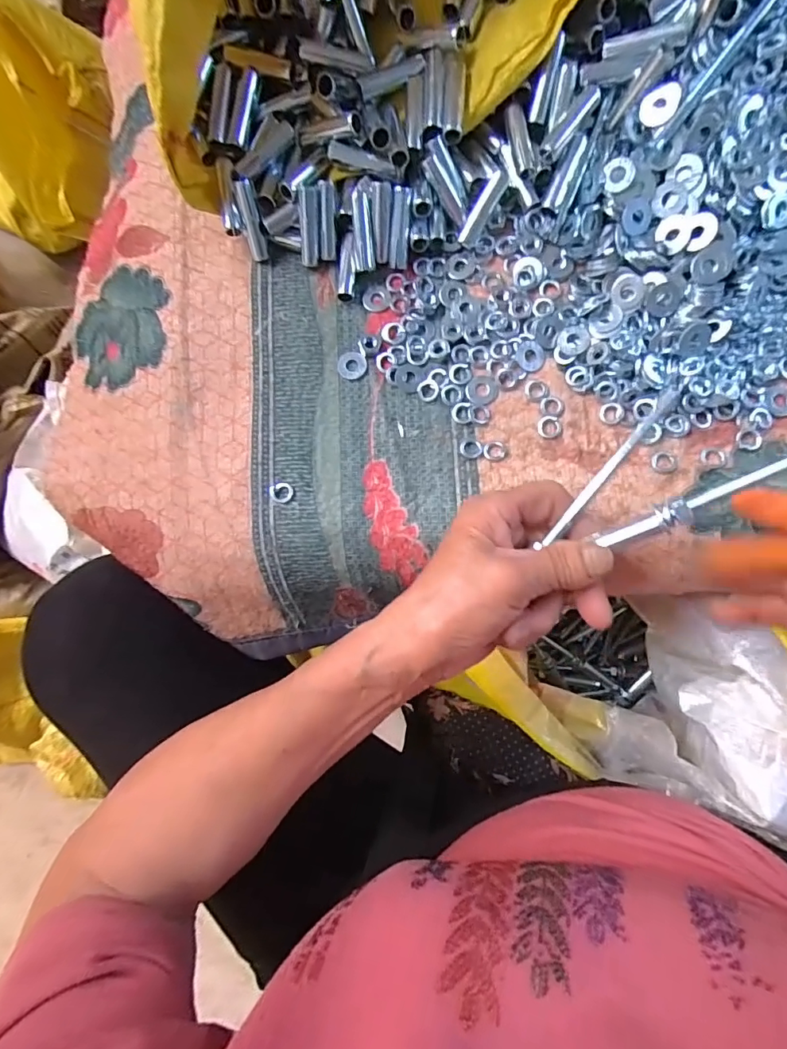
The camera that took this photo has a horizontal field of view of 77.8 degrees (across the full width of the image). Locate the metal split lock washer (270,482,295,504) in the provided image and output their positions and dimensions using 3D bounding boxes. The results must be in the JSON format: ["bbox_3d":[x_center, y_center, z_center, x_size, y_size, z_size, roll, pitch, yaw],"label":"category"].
[{"bbox_3d":[-0.069,-0.020,0.300,0.014,0.004,0.013,-1,86,7],"label":"metal split lock washer"}]

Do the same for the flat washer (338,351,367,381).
[{"bbox_3d":[-0.026,-0.102,0.311,0.018,0.004,0.018,6,87,8],"label":"flat washer"}]

